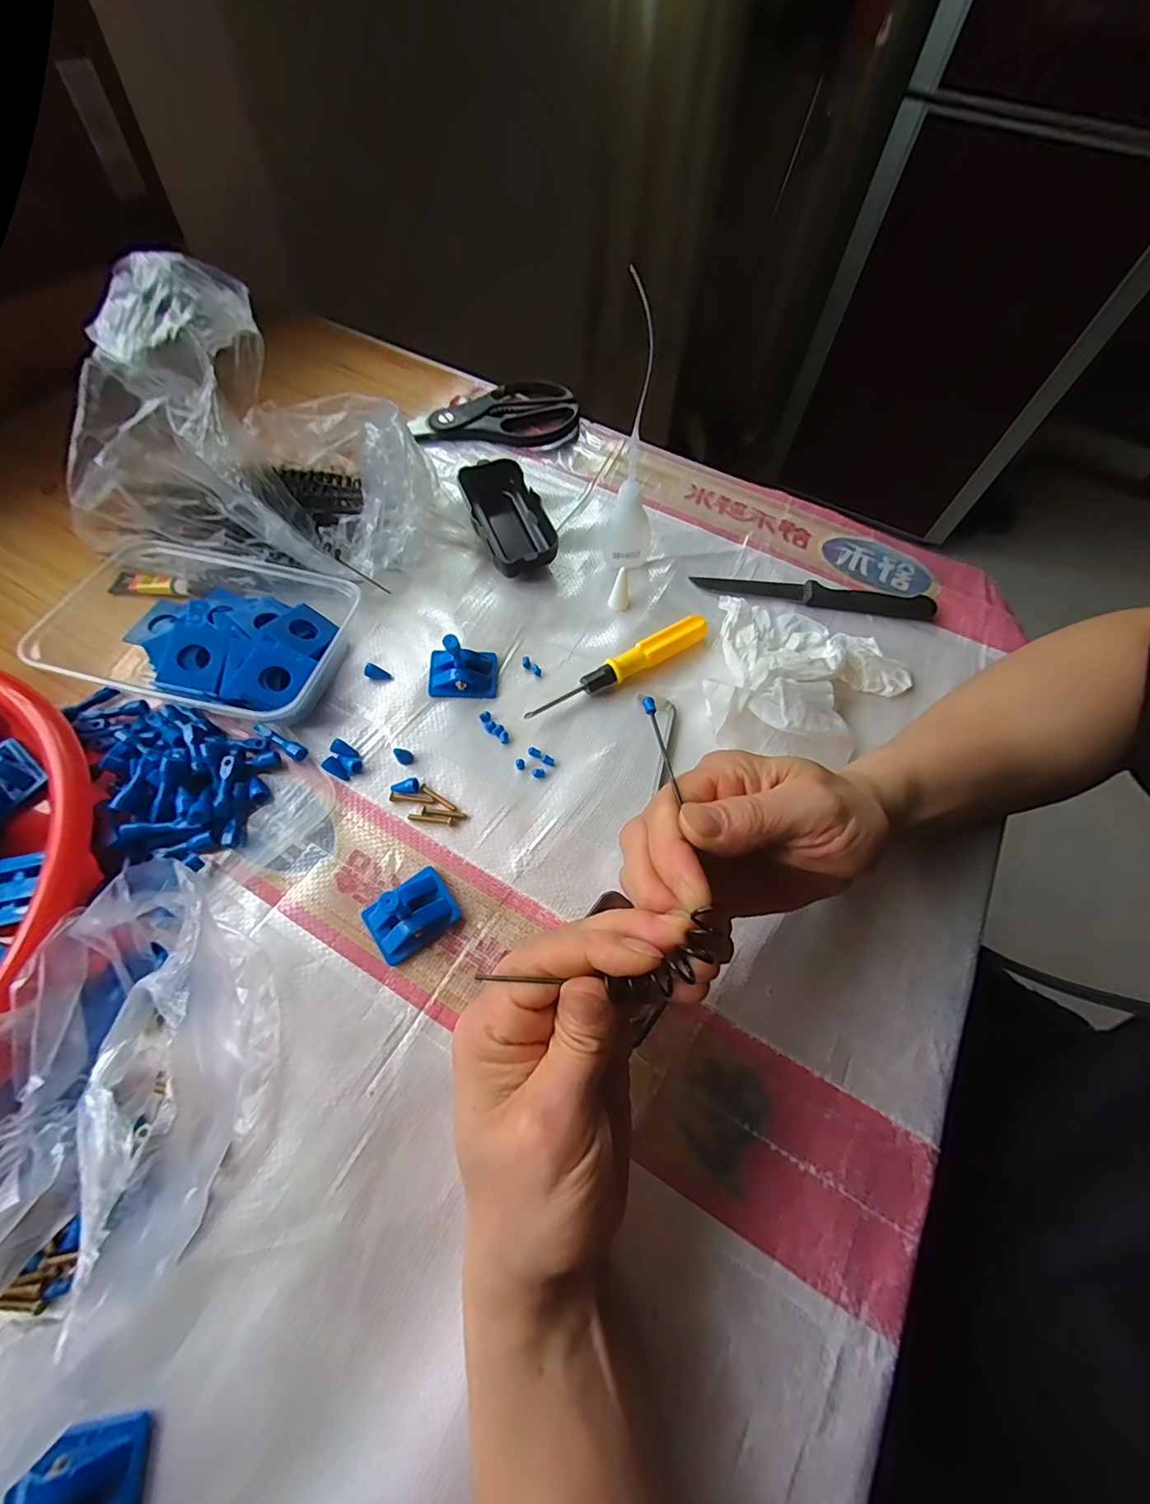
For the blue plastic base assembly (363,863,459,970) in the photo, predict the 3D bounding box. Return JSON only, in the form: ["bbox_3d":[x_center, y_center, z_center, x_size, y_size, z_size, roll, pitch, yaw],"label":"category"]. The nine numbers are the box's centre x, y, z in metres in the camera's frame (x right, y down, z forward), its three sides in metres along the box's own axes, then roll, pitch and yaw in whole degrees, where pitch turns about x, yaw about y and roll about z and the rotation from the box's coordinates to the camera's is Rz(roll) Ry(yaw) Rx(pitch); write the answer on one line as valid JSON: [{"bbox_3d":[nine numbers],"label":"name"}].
[{"bbox_3d":[-0.088,0.085,0.270,0.043,0.021,0.035,-31,68,-16],"label":"blue plastic base assembly"}]

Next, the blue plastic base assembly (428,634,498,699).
[{"bbox_3d":[-0.075,-0.059,0.334,0.045,0.031,0.037,1,63,-1],"label":"blue plastic base assembly"}]

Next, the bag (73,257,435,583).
[{"bbox_3d":[-0.208,-0.221,0.348,0.215,0.141,0.166,7,63,2],"label":"bag"}]

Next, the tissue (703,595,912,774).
[{"bbox_3d":[0.157,-0.050,0.337,0.137,0.034,0.114,14,64,5],"label":"tissue"}]

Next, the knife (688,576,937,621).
[{"bbox_3d":[0.179,-0.118,0.383,0.176,0.008,0.020,7,63,2],"label":"knife"}]

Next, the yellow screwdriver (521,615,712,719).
[{"bbox_3d":[0.031,-0.056,0.345,0.141,0.018,0.016,-30,68,-15],"label":"yellow screwdriver"}]

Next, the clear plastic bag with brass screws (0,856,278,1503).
[{"bbox_3d":[-0.207,0.163,0.196,0.134,0.074,0.199,33,67,14],"label":"clear plastic bag with brass screws"}]

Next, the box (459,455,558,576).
[{"bbox_3d":[-0.051,-0.178,0.394,0.053,0.028,0.109,-18,65,-10],"label":"box"}]

